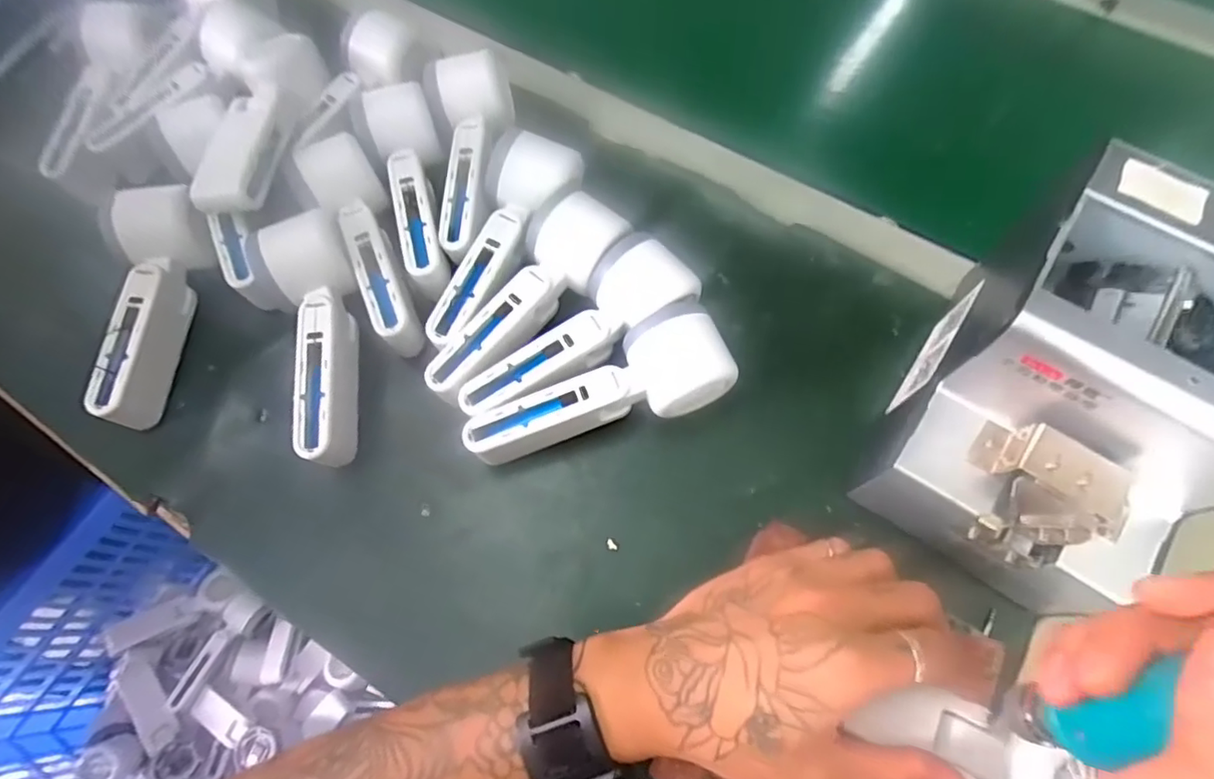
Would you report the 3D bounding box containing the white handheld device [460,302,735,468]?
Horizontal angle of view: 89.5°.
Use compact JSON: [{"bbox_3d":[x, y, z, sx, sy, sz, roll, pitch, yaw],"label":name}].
[{"bbox_3d":[-0.002,0.006,0.379,0.168,0.055,0.061,-25,70,-9],"label":"white handheld device"}]

